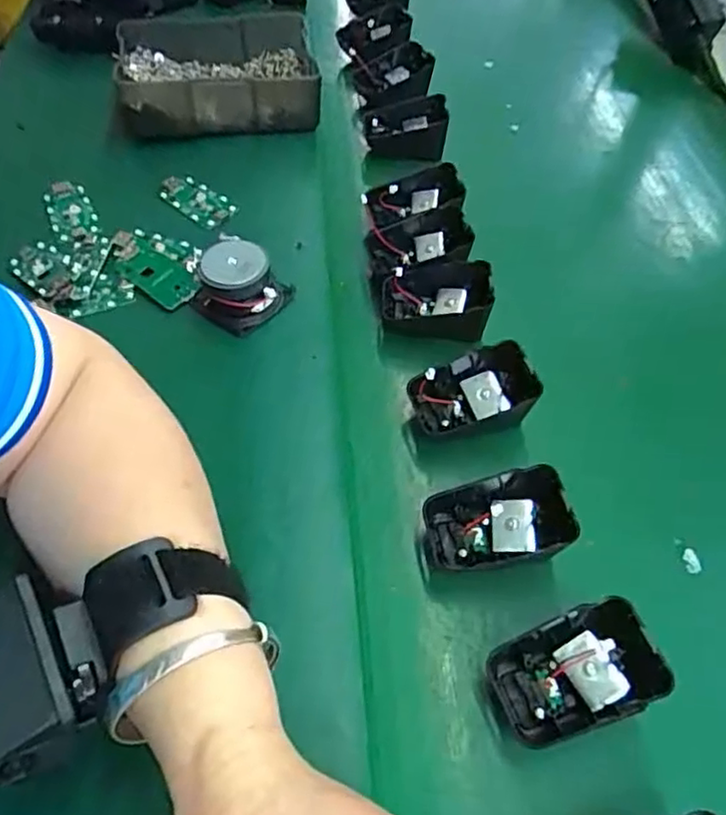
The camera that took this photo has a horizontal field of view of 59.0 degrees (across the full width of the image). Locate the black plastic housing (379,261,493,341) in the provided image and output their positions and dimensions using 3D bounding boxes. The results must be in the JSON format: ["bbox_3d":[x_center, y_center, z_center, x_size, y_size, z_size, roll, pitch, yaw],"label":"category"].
[{"bbox_3d":[0.049,-0.066,0.415,0.073,0.035,0.046,19,54,5],"label":"black plastic housing"}]

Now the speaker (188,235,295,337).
[{"bbox_3d":[-0.078,-0.081,0.411,0.054,0.036,0.051,33,57,15],"label":"speaker"}]

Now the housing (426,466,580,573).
[{"bbox_3d":[0.069,0.059,0.324,0.067,0.042,0.046,-6,56,-12],"label":"housing"}]

